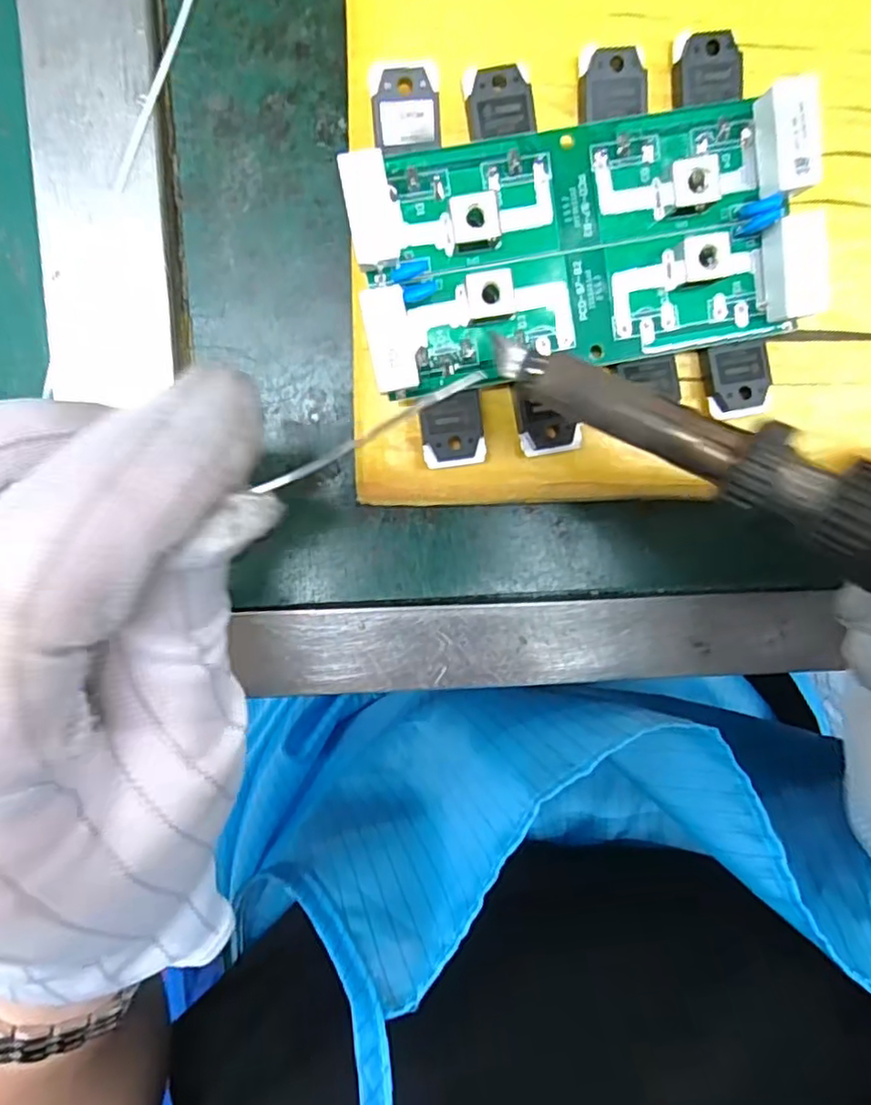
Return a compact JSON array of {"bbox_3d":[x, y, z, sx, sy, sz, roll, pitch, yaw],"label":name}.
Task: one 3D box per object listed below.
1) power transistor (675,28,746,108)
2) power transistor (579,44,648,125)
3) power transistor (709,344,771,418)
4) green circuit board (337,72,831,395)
[{"bbox_3d":[0.065,-0.114,0.155,0.016,0.006,0.015,-9,100,-3],"label":"power transistor"},{"bbox_3d":[0.042,-0.110,0.154,0.016,0.006,0.015,-8,100,-3],"label":"power transistor"},{"bbox_3d":[0.077,-0.044,0.167,0.014,0.006,0.018,-9,100,-3],"label":"power transistor"},{"bbox_3d":[0.035,-0.072,0.152,0.105,0.017,0.052,-10,100,-3],"label":"green circuit board"}]

